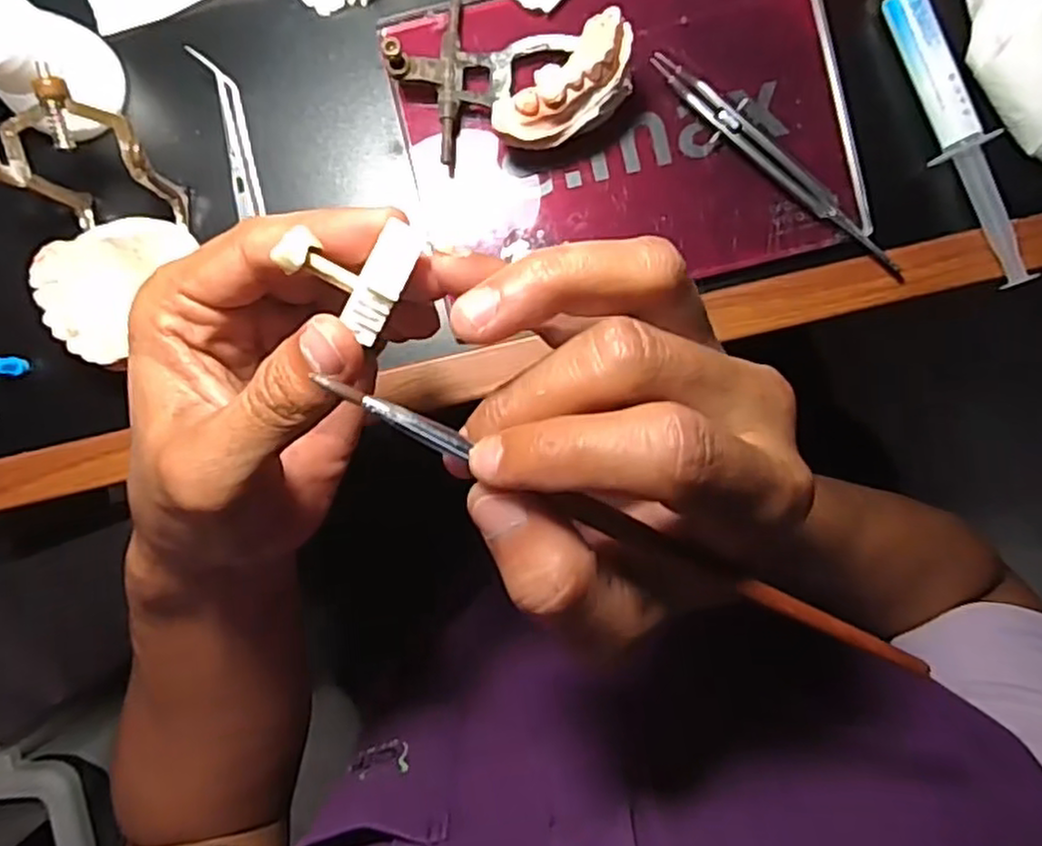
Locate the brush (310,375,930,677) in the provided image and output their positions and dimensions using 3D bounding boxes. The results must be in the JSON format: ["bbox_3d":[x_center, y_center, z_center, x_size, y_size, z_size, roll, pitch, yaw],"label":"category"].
[{"bbox_3d":[0.030,0.028,0.180,0.167,0.006,0.006,26,94,-6],"label":"brush"}]

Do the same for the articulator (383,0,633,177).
[{"bbox_3d":[-0.008,-0.143,0.303,0.097,0.054,0.069,21,94,-1],"label":"articulator"}]

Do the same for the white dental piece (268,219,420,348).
[{"bbox_3d":[-0.041,-0.040,0.177,0.028,0.010,0.029,35,93,-1],"label":"white dental piece"}]

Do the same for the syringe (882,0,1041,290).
[{"bbox_3d":[0.196,-0.132,0.318,0.021,0.011,0.147,-20,94,2],"label":"syringe"}]

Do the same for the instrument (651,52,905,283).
[{"bbox_3d":[0.118,-0.114,0.318,0.147,0.017,0.015,41,93,-2],"label":"instrument"}]

